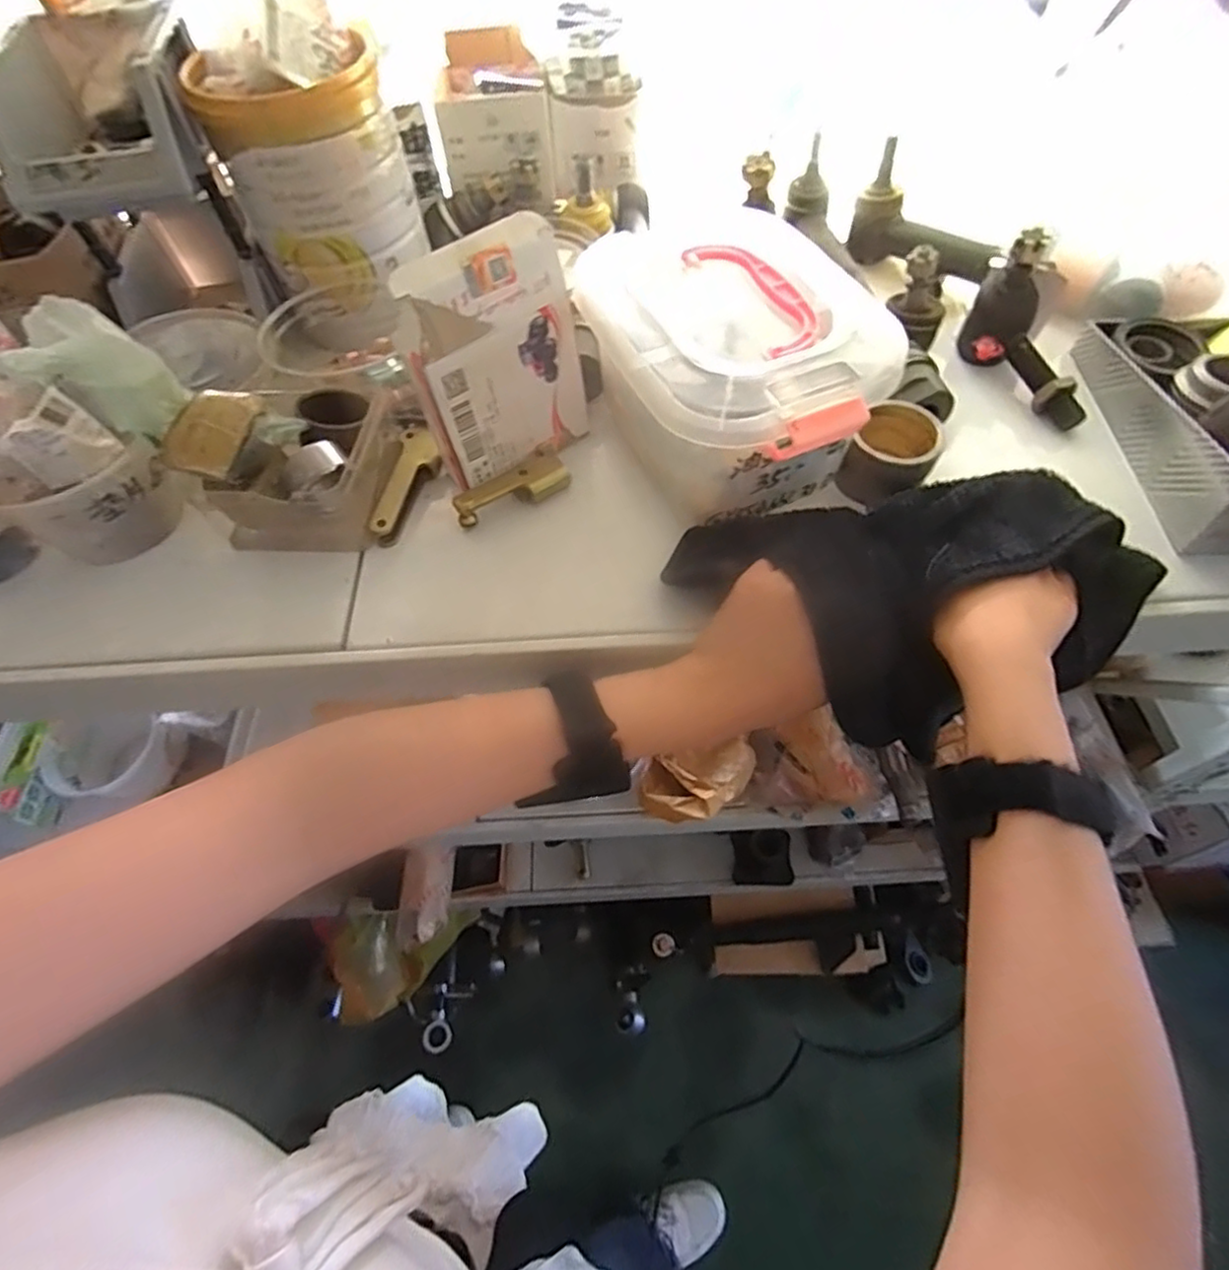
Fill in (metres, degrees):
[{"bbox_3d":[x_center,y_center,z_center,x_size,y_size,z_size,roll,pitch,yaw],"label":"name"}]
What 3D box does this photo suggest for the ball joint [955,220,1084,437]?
[{"bbox_3d":[0.298,-0.213,0.452,0.057,0.086,0.114,-12,58,-4],"label":"ball joint"}]

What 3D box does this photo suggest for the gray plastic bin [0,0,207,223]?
[{"bbox_3d":[-0.329,-0.340,0.425,0.108,0.065,0.123,-10,58,-3],"label":"gray plastic bin"}]

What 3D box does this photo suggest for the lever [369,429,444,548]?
[{"bbox_3d":[-0.140,-0.102,0.452,0.028,0.020,0.093,4,58,5],"label":"lever"}]

